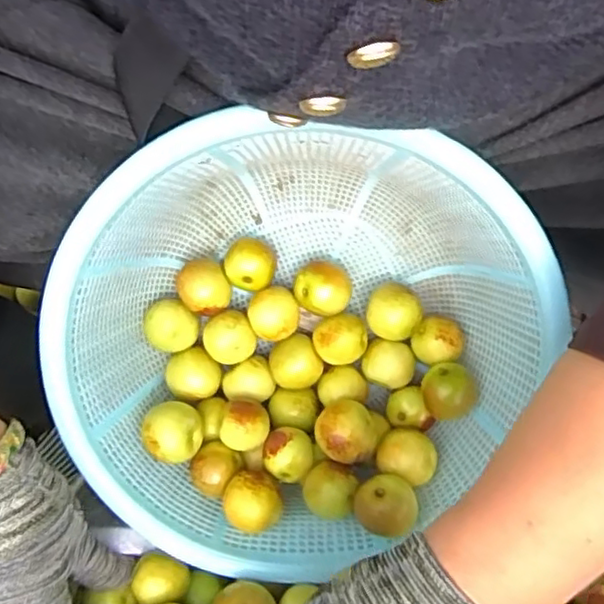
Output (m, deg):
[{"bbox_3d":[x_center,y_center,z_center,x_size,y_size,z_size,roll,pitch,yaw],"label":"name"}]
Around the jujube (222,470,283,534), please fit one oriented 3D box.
[{"bbox_3d":[-0.029,0.119,0.379,0.034,0.026,0.033,0,68,0],"label":"jujube"}]

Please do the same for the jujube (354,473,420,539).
[{"bbox_3d":[0.049,0.120,0.376,0.035,0.027,0.033,0,68,0],"label":"jujube"}]

